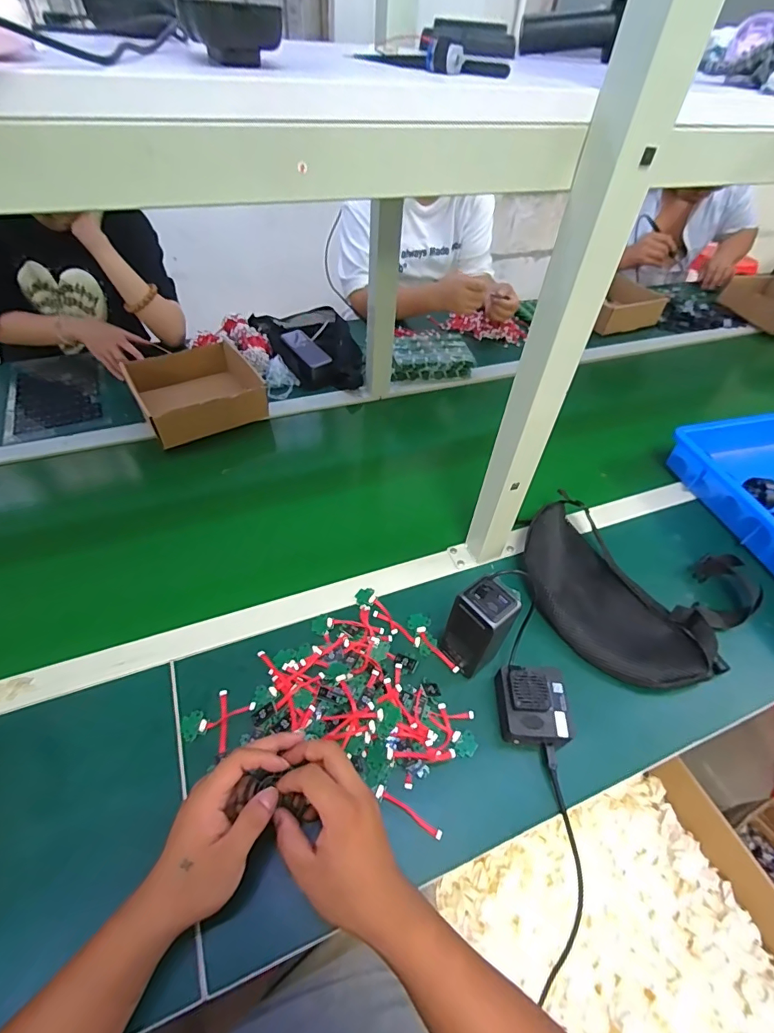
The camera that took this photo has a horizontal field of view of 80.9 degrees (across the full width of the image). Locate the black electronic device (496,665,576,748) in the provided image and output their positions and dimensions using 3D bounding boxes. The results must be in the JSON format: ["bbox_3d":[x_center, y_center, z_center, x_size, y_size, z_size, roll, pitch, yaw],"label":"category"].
[{"bbox_3d":[0.166,0.210,0.510,0.074,0.043,0.076,4,48,-1],"label":"black electronic device"}]

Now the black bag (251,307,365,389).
[{"bbox_3d":[-0.161,-0.368,0.992,0.197,0.073,0.275,-19,53,-20],"label":"black bag"}]

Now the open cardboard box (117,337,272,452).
[{"bbox_3d":[-0.361,-0.239,0.864,0.208,0.078,0.208,-26,55,-25],"label":"open cardboard box"}]

